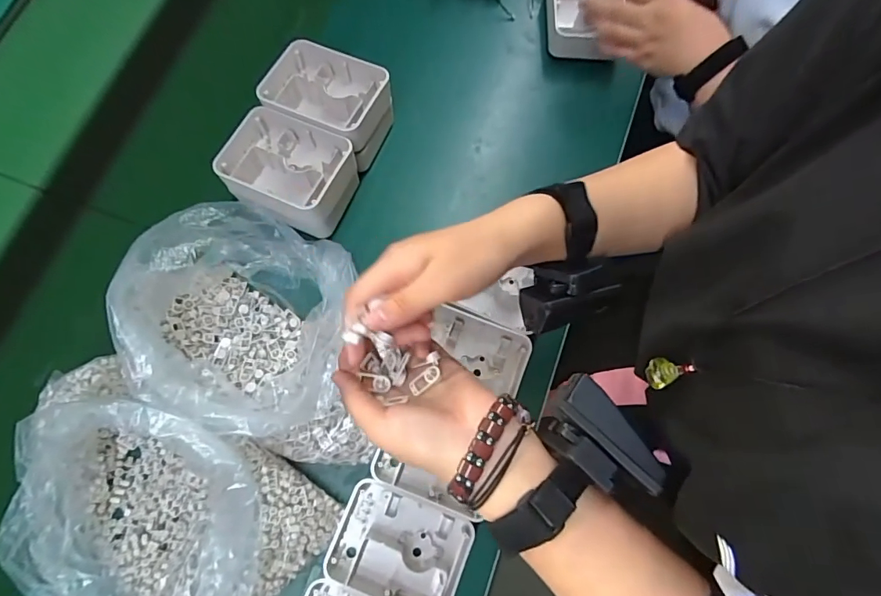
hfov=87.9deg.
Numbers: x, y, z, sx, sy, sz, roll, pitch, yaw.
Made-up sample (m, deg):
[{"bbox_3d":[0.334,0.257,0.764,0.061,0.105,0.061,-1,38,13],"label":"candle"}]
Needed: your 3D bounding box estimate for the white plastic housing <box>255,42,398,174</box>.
[{"bbox_3d":[-0.130,-0.230,0.560,0.136,0.091,0.099,25,77,5],"label":"white plastic housing"}]

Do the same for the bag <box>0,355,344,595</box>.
[{"bbox_3d":[-0.260,0.210,0.414,0.252,0.109,0.205,37,78,8],"label":"bag"}]

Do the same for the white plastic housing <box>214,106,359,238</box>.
[{"bbox_3d":[-0.170,-0.140,0.523,0.131,0.074,0.104,23,77,5],"label":"white plastic housing"}]

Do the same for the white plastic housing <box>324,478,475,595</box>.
[{"bbox_3d":[-0.040,0.254,0.463,0.130,0.033,0.097,21,76,5],"label":"white plastic housing"}]

